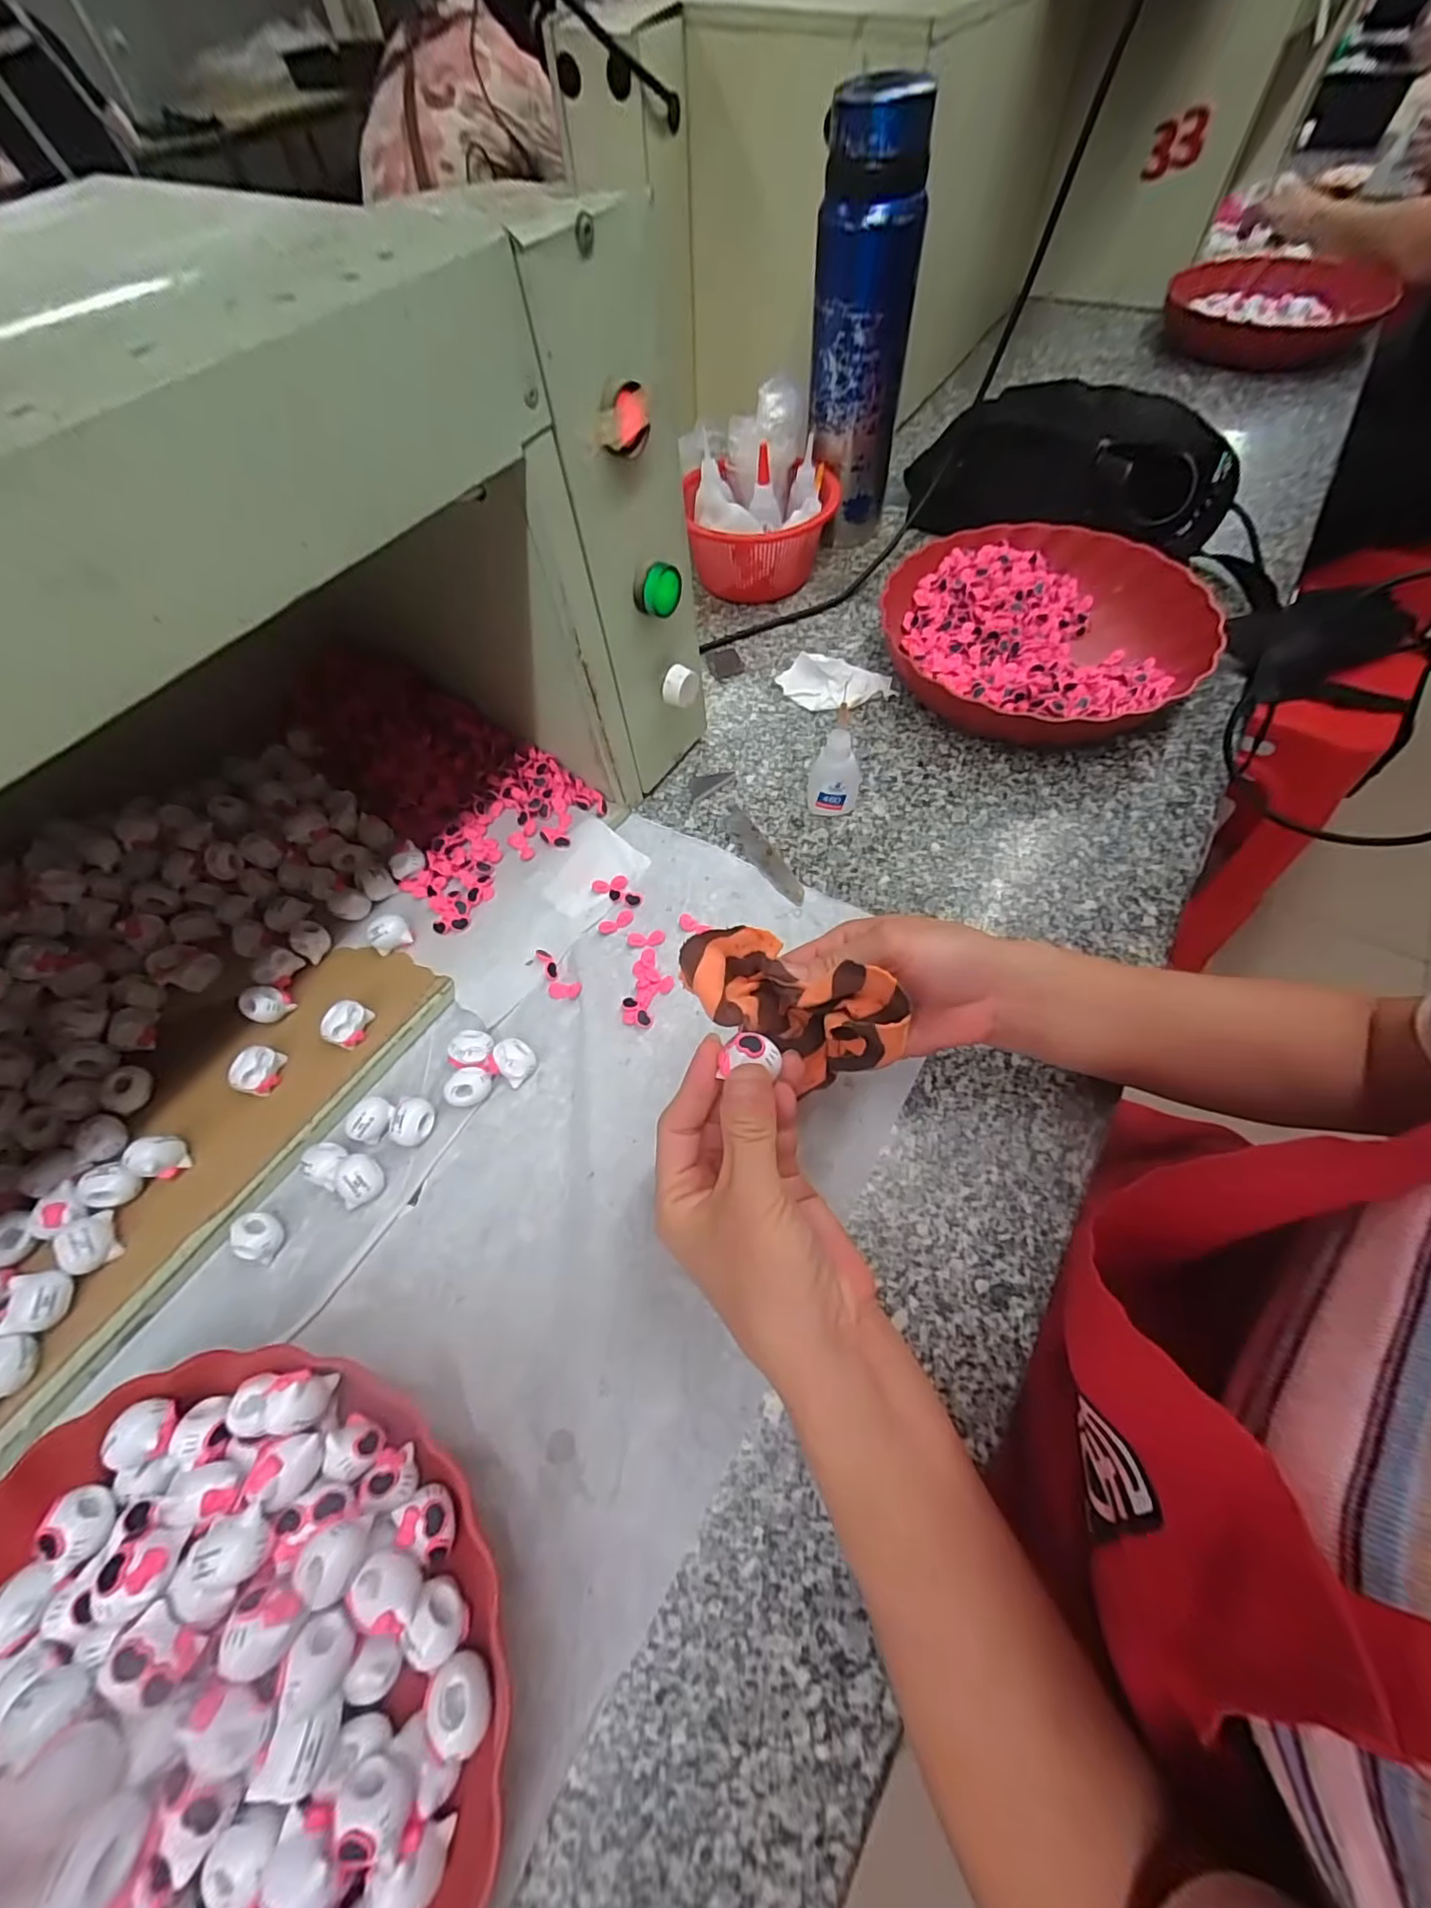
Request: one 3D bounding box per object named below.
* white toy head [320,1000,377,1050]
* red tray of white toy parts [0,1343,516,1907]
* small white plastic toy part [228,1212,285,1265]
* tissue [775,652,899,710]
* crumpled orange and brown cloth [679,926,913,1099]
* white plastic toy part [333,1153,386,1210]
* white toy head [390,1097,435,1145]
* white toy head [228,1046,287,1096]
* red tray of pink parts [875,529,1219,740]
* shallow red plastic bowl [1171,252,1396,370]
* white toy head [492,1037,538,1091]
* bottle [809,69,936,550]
[{"bbox_3d":[-0.218,0.042,0.364,0.019,0.018,0.026,21,64,15],"label":"white toy head"},{"bbox_3d":[-0.197,0.289,0.208,0.236,0.055,0.233,30,66,19],"label":"red tray of white toy parts"},{"bbox_3d":[-0.240,0.148,0.322,0.023,0.020,0.018,29,66,18],"label":"small white plastic toy part"},{"bbox_3d":[0.100,-0.224,0.511,0.093,0.021,0.044,20,63,14],"label":"tissue"},{"bbox_3d":[0.032,0.023,0.268,0.094,0.054,0.039,23,64,12],"label":"crumpled orange and brown cloth"},{"bbox_3d":[-0.193,0.122,0.332,0.021,0.019,0.024,-29,63,-13],"label":"white plastic toy part"},{"bbox_3d":[-0.172,0.095,0.346,0.021,0.018,0.024,5,61,7],"label":"white toy head"},{"bbox_3d":[-0.263,0.067,0.351,0.018,0.018,0.026,-3,60,2],"label":"white toy head"},{"bbox_3d":[0.260,-0.257,0.504,0.240,0.056,0.242,-1,60,3],"label":"red tray of pink parts"},{"bbox_3d":[0.700,-0.808,0.781,0.232,0.066,0.233,-2,60,3],"label":"shallow red plastic bowl"},{"bbox_3d":[-0.118,0.062,0.360,0.021,0.020,0.022,-2,60,3],"label":"white toy head"},{"bbox_3d":[0.123,-0.510,0.524,0.085,0.272,0.062,8,61,8],"label":"bottle"}]

